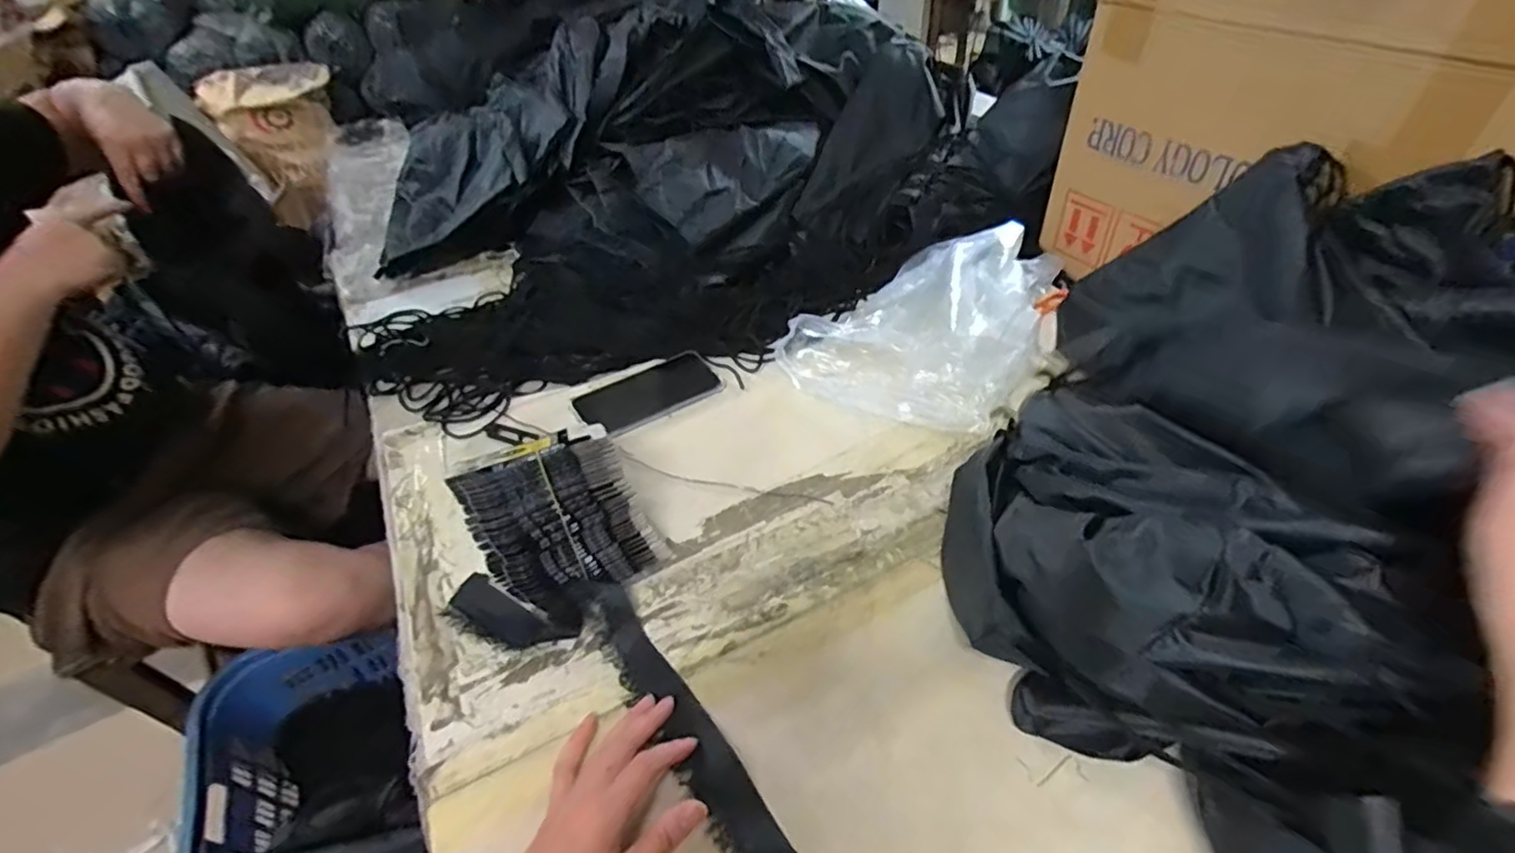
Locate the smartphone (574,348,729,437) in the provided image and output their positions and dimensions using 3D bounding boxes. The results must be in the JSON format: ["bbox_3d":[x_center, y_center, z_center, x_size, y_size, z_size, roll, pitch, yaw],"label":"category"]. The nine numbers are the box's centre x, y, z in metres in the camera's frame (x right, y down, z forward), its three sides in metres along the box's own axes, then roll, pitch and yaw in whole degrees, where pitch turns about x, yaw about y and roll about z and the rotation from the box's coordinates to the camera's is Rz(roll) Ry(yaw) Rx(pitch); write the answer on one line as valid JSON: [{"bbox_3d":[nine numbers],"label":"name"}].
[{"bbox_3d":[-0.120,-0.037,0.722,0.147,0.016,0.086,-26,48,-21],"label":"smartphone"}]

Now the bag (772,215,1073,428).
[{"bbox_3d":[0.186,-0.123,0.718,0.228,0.093,0.277,24,51,27],"label":"bag"}]

